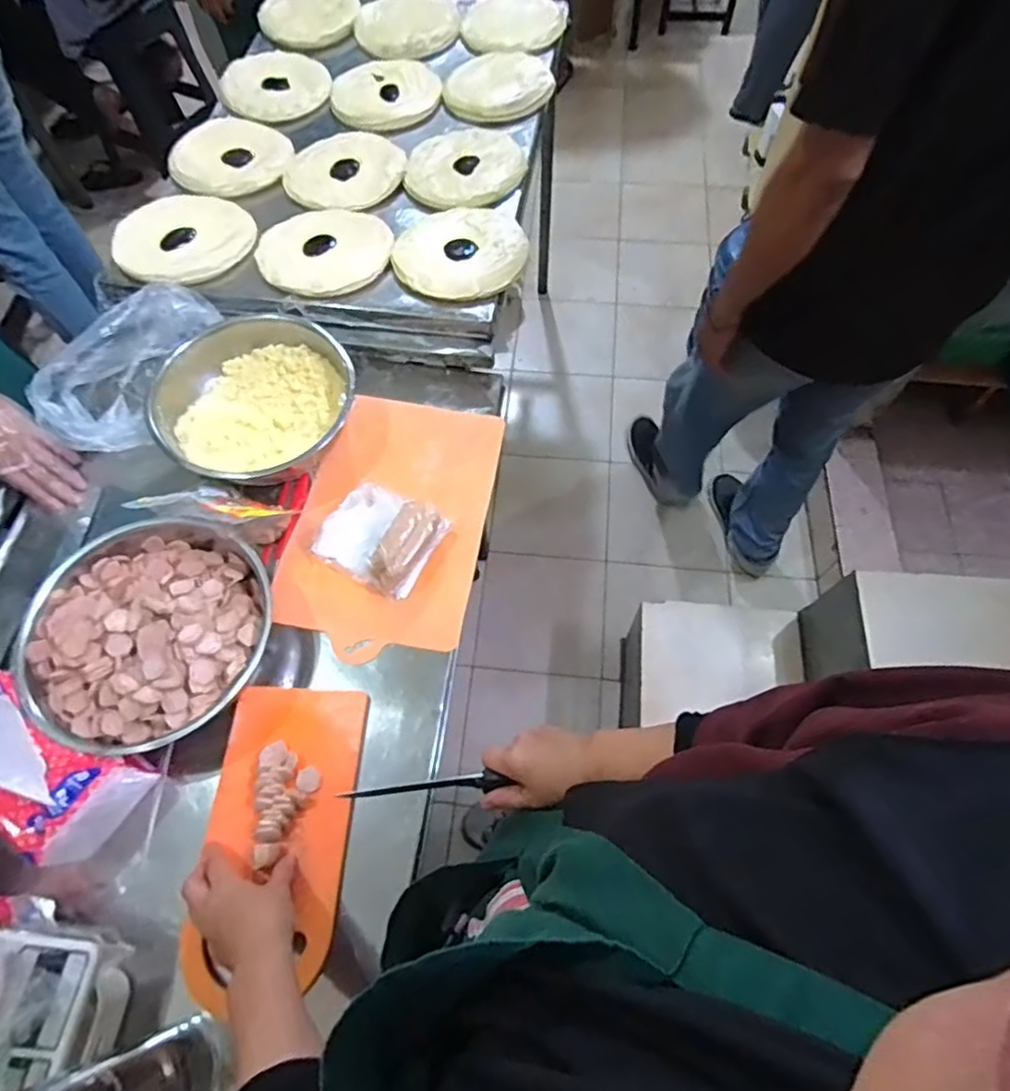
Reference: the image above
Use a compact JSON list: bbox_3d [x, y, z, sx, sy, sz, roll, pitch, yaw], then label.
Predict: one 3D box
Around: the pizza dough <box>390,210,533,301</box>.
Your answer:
[{"bbox_3d":[-0.065,-0.433,0.900,0.192,0.015,0.177,-1,64,2],"label":"pizza dough"}]

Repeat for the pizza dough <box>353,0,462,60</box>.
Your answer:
[{"bbox_3d":[-0.185,-0.989,1.155,0.194,0.033,0.151,-8,64,-2],"label":"pizza dough"}]

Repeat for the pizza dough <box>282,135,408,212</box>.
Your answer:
[{"bbox_3d":[-0.261,-0.605,0.997,0.193,0.015,0.175,1,64,3],"label":"pizza dough"}]

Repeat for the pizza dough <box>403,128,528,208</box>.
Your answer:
[{"bbox_3d":[-0.064,-0.608,0.989,0.187,0.015,0.166,6,65,5],"label":"pizza dough"}]

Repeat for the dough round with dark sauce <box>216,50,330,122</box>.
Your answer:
[{"bbox_3d":[-0.416,-0.834,1.112,0.190,0.014,0.154,-17,77,-8],"label":"dough round with dark sauce"}]

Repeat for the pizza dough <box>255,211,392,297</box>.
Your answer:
[{"bbox_3d":[-0.265,-0.439,0.908,0.188,0.013,0.169,-30,67,-12],"label":"pizza dough"}]

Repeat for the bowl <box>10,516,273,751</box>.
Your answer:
[{"bbox_3d":[-0.400,0.085,0.690,0.266,0.072,0.267,-1,64,2],"label":"bowl"}]

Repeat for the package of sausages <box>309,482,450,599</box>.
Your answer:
[{"bbox_3d":[-0.154,-0.015,0.756,0.124,0.044,0.116,24,68,13],"label":"package of sausages"}]

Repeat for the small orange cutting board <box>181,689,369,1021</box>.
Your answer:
[{"bbox_3d":[-0.230,0.294,0.629,0.139,0.016,0.288,5,64,-4],"label":"small orange cutting board"}]

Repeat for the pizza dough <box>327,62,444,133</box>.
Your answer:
[{"bbox_3d":[-0.211,-0.801,1.090,0.192,0.018,0.148,-15,76,-1],"label":"pizza dough"}]

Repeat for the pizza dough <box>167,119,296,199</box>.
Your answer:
[{"bbox_3d":[-0.449,-0.652,1.014,0.185,0.029,0.191,-1,64,2],"label":"pizza dough"}]

